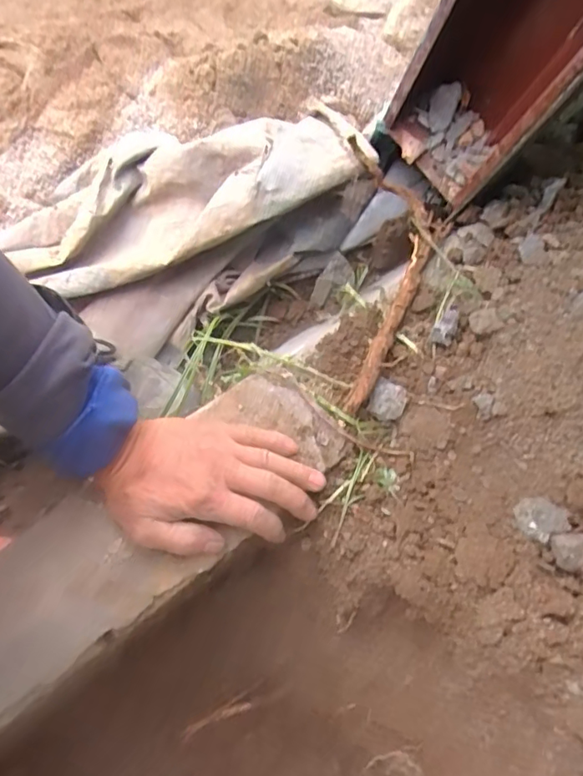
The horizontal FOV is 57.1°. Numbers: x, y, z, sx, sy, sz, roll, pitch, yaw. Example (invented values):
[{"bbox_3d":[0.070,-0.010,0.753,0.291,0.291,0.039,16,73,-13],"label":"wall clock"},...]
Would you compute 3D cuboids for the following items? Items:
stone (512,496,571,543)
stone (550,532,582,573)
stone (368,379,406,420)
[{"bbox_3d":[0.191,0.099,0.411,0.035,0.011,0.033,0,61,1],"label":"stone"},{"bbox_3d":[0.205,0.119,0.389,0.028,0.017,0.024,7,62,5],"label":"stone"},{"bbox_3d":[0.086,0.011,0.480,0.031,0.012,0.037,23,64,13],"label":"stone"}]

